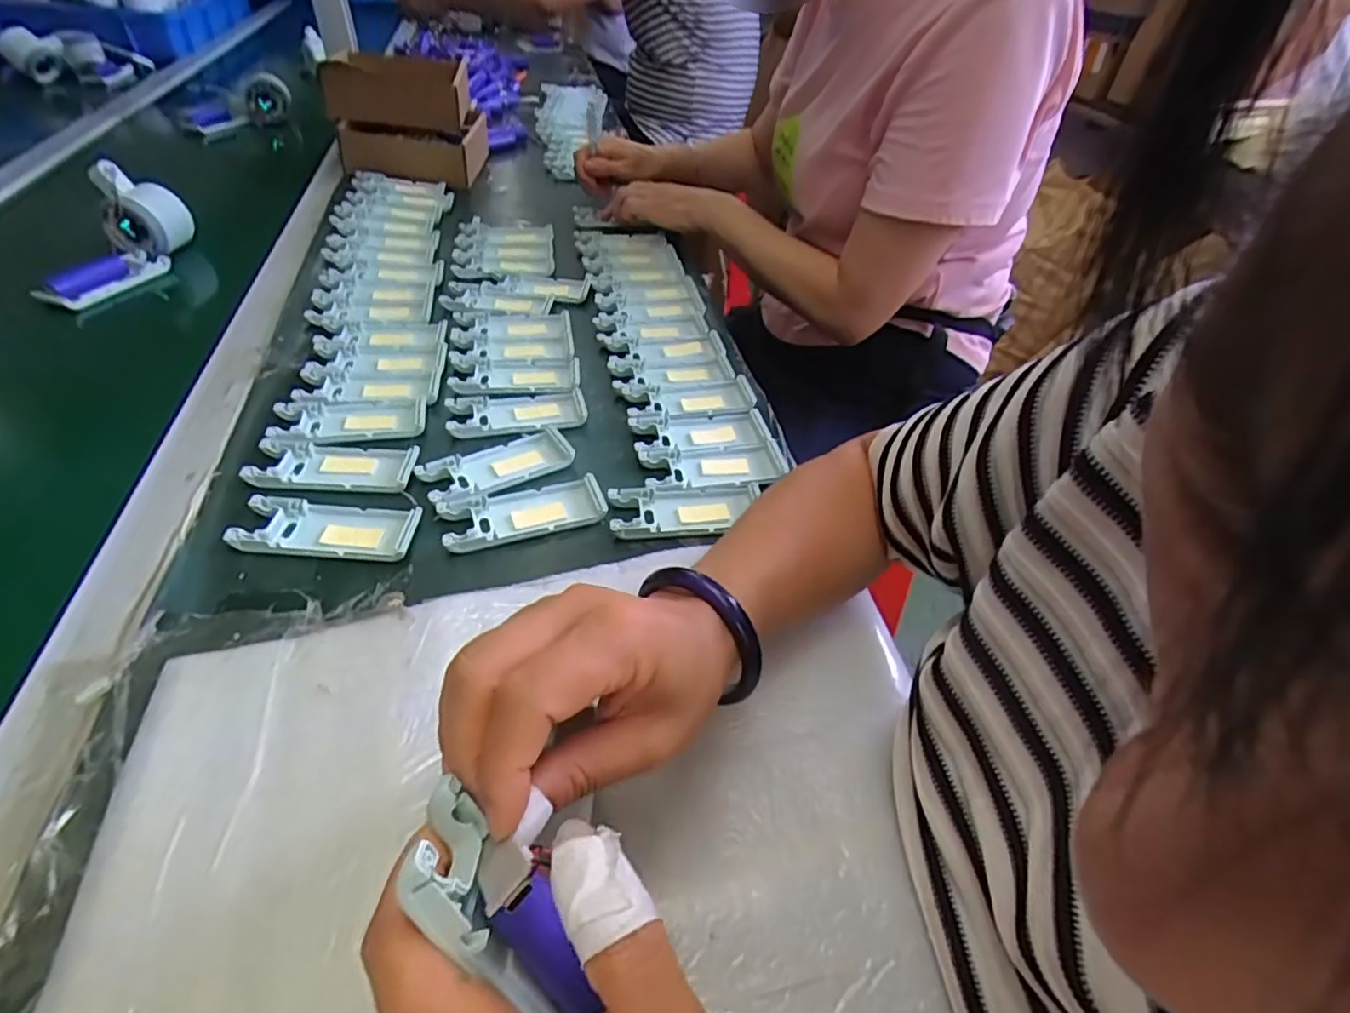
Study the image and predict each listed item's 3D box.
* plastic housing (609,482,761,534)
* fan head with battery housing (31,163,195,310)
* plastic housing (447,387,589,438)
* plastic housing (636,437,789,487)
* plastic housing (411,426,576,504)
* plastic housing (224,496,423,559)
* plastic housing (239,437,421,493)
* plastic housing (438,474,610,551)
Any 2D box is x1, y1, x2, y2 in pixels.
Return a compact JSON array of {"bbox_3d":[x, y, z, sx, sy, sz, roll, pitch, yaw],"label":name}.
[{"bbox_3d":[0.008,0.000,0.436,0.103,0.011,0.043,-3,45,-9],"label":"plastic housing"},{"bbox_3d":[-0.533,-0.253,0.585,0.064,0.088,0.155,11,44,6],"label":"fan head with battery housing"},{"bbox_3d":[-0.125,-0.076,0.501,0.104,0.012,0.051,-7,45,-13],"label":"plastic housing"},{"bbox_3d":[0.030,-0.031,0.466,0.106,0.009,0.041,-5,45,-10],"label":"plastic housing"},{"bbox_3d":[-0.126,-0.030,0.454,0.106,0.011,0.047,-25,52,-28],"label":"plastic housing"},{"bbox_3d":[-0.216,0.012,0.394,0.103,0.009,0.042,3,44,-2],"label":"plastic housing"},{"bbox_3d":[-0.235,-0.029,0.436,0.105,0.010,0.046,1,44,-5],"label":"plastic housing"},{"bbox_3d":[-0.101,0.002,0.422,0.104,0.011,0.043,-13,47,-18],"label":"plastic housing"}]

